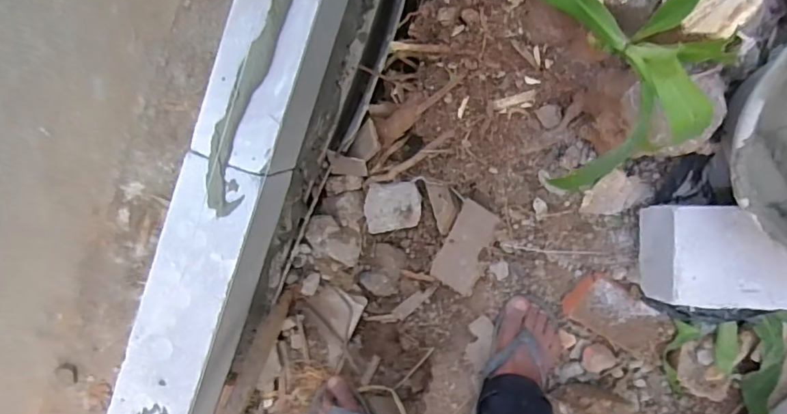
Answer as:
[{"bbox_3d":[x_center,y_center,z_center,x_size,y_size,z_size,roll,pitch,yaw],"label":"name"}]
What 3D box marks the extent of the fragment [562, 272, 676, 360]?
[{"bbox_3d":[0.347,0.166,0.783,0.152,0.034,0.084,31,115,-2],"label":"fragment"}]

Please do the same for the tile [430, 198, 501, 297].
[{"bbox_3d":[0.119,0.070,0.841,0.080,0.018,0.146,33,107,28],"label":"tile"}]

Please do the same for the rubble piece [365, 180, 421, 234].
[{"bbox_3d":[-0.001,0.000,0.891,0.096,0.018,0.087,-4,97,0],"label":"rubble piece"}]

